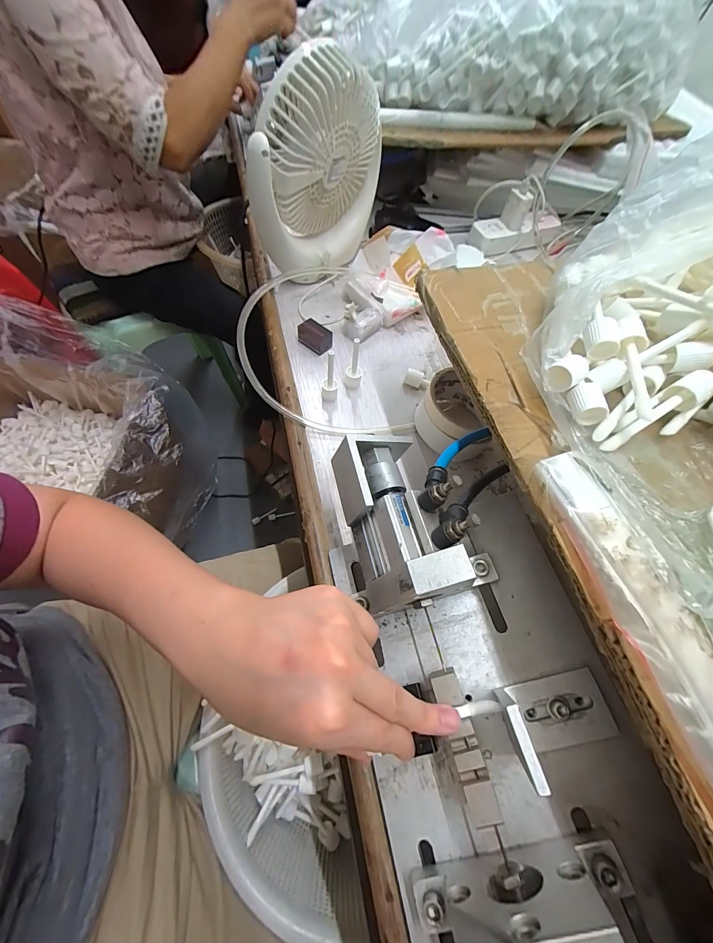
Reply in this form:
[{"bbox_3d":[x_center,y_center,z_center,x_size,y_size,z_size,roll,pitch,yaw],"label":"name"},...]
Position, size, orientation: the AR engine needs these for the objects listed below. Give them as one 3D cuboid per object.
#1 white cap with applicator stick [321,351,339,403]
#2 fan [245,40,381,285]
[{"bbox_3d":[-0.029,-0.101,0.374,0.019,0.062,0.014,1,61,-4],"label":"white cap with applicator stick"},{"bbox_3d":[-0.045,-0.358,0.430,0.073,0.206,0.177,32,63,13],"label":"fan"}]

